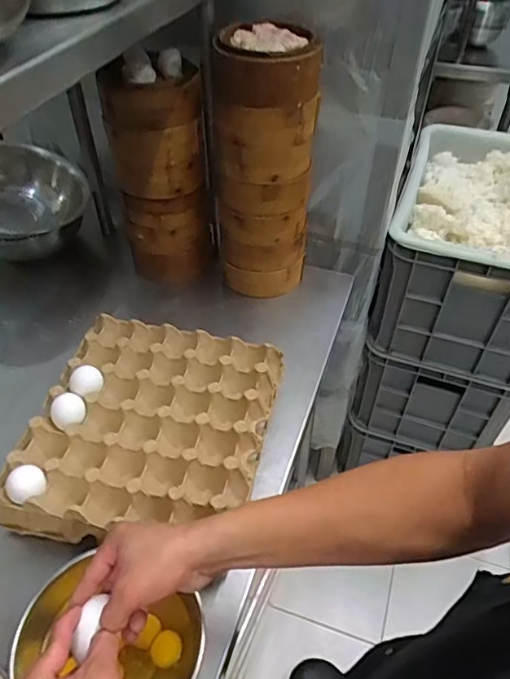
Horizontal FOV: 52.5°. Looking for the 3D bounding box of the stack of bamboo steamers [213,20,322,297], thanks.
[{"bbox_3d":[0.017,-0.258,0.802,0.145,0.362,0.143,0,46,0],"label":"stack of bamboo steamers"}]

